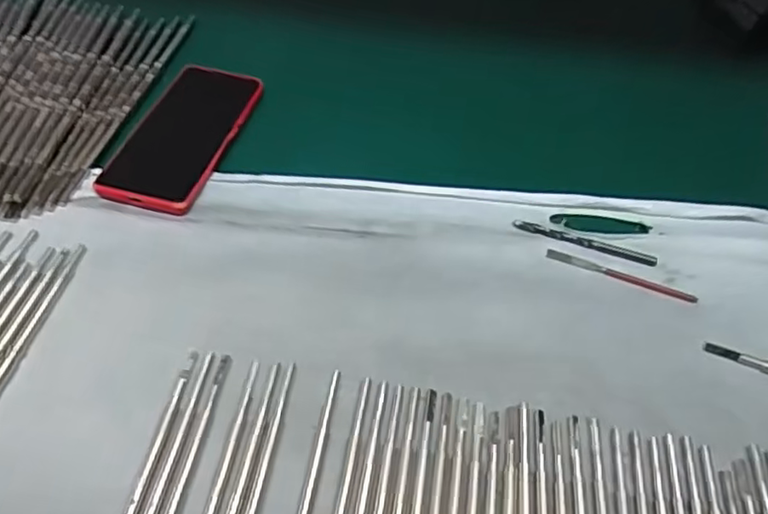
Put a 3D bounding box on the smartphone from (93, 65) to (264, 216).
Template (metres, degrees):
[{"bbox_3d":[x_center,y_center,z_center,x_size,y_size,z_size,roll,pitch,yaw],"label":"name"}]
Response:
[{"bbox_3d":[-0.162,-0.102,0.520,0.076,0.015,0.158,14,53,6],"label":"smartphone"}]

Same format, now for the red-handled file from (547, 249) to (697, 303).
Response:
[{"bbox_3d":[0.173,0.013,0.463,0.108,0.004,0.009,19,52,9],"label":"red-handled file"}]

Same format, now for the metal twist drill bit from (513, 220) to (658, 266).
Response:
[{"bbox_3d":[0.152,-0.011,0.480,0.106,0.005,0.011,15,52,7],"label":"metal twist drill bit"}]

